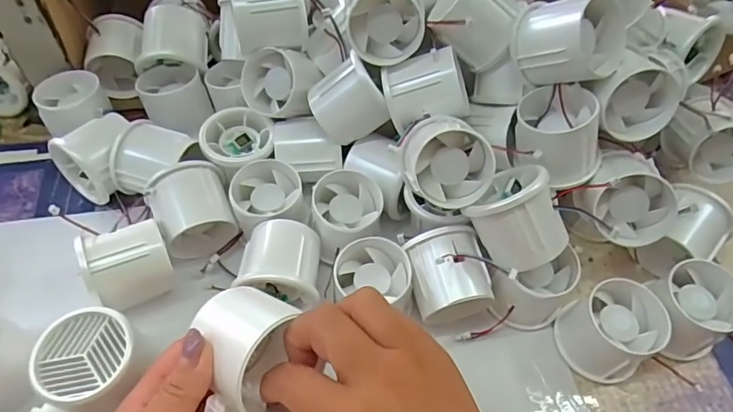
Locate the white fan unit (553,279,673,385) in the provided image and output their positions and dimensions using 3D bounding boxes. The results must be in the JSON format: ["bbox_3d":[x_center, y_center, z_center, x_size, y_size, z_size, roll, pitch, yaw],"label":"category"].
[{"bbox_3d":[0.162,0.083,0.338,0.049,0.050,0.055,-23,60,-17],"label":"white fan unit"}]

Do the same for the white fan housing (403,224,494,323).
[{"bbox_3d":[0.055,0.053,0.348,0.048,0.051,0.058,-12,57,-11],"label":"white fan housing"}]

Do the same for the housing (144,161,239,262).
[{"bbox_3d":[-0.127,0.002,0.375,0.053,0.046,0.053,-19,59,-15],"label":"housing"}]

